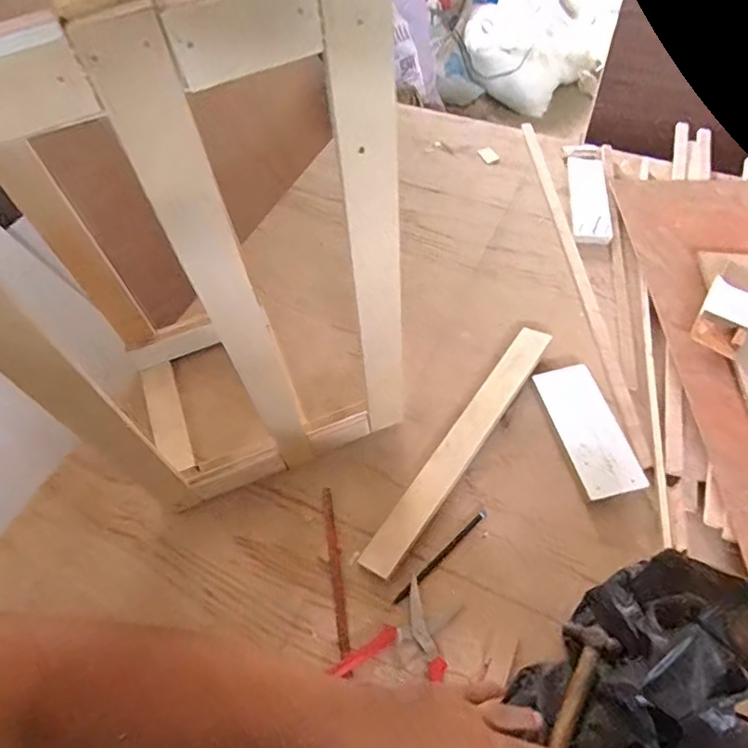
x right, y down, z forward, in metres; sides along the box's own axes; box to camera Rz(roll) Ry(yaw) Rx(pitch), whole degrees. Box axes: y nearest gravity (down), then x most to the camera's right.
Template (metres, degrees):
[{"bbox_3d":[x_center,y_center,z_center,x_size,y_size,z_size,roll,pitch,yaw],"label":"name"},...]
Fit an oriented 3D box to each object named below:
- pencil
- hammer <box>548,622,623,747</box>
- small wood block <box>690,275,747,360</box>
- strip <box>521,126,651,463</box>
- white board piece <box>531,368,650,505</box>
[{"bbox_3d":[0.088,0.235,0.715,0.163,0.004,0.011,-38,62,-19],"label":"pencil"},{"bbox_3d":[0.209,0.355,0.591,0.053,0.029,0.187,25,55,20],"label":"hammer"},{"bbox_3d":[0.524,-0.087,0.824,0.068,0.019,0.129,31,64,22],"label":"small wood block"},{"bbox_3d":[0.350,-0.201,0.971,0.030,0.015,0.770,-6,57,1],"label":"strip"},{"bbox_3d":[0.301,0.076,0.781,0.085,0.016,0.198,-14,57,-5],"label":"white board piece"}]

